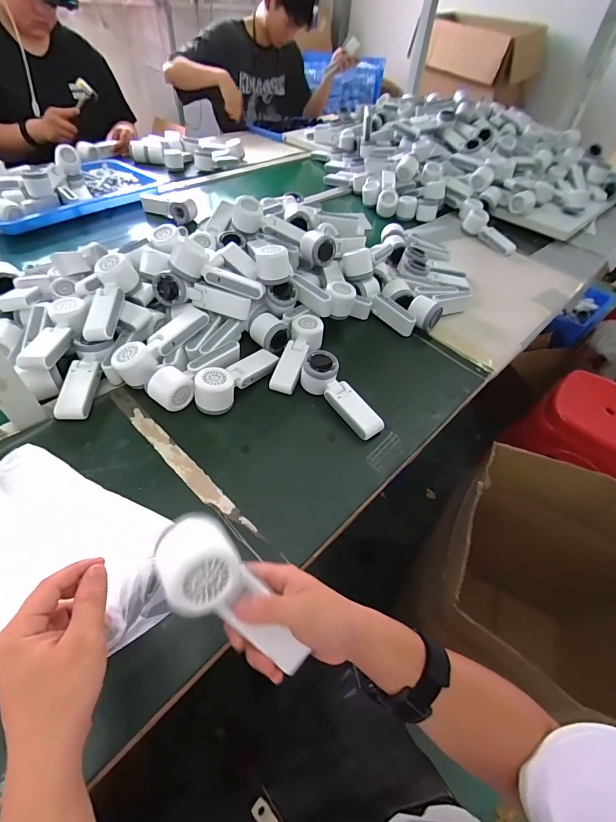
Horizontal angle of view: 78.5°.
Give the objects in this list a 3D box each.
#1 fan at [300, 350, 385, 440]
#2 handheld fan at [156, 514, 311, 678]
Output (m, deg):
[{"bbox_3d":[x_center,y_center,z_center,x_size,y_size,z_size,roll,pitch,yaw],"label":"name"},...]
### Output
[{"bbox_3d":[0.053,-0.026,0.607,0.052,0.054,0.165,-29,58,-26],"label":"fan"},{"bbox_3d":[-0.060,0.161,0.315,0.061,0.049,0.156,-45,106,-34],"label":"handheld fan"}]

